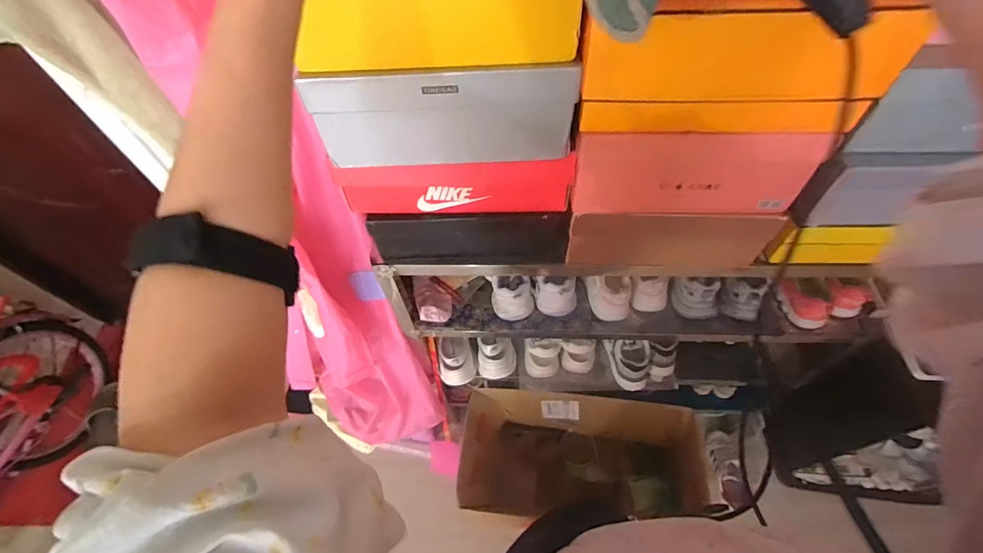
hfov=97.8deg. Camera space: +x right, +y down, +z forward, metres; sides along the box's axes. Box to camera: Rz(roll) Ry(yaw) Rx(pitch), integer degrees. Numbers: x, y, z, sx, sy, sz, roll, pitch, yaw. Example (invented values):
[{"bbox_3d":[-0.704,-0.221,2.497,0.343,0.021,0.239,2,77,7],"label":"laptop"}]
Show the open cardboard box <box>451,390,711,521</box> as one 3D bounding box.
[{"bbox_3d":[0.228,0.499,1.171,0.572,0.320,0.263,4,57,6],"label":"open cardboard box"}]

